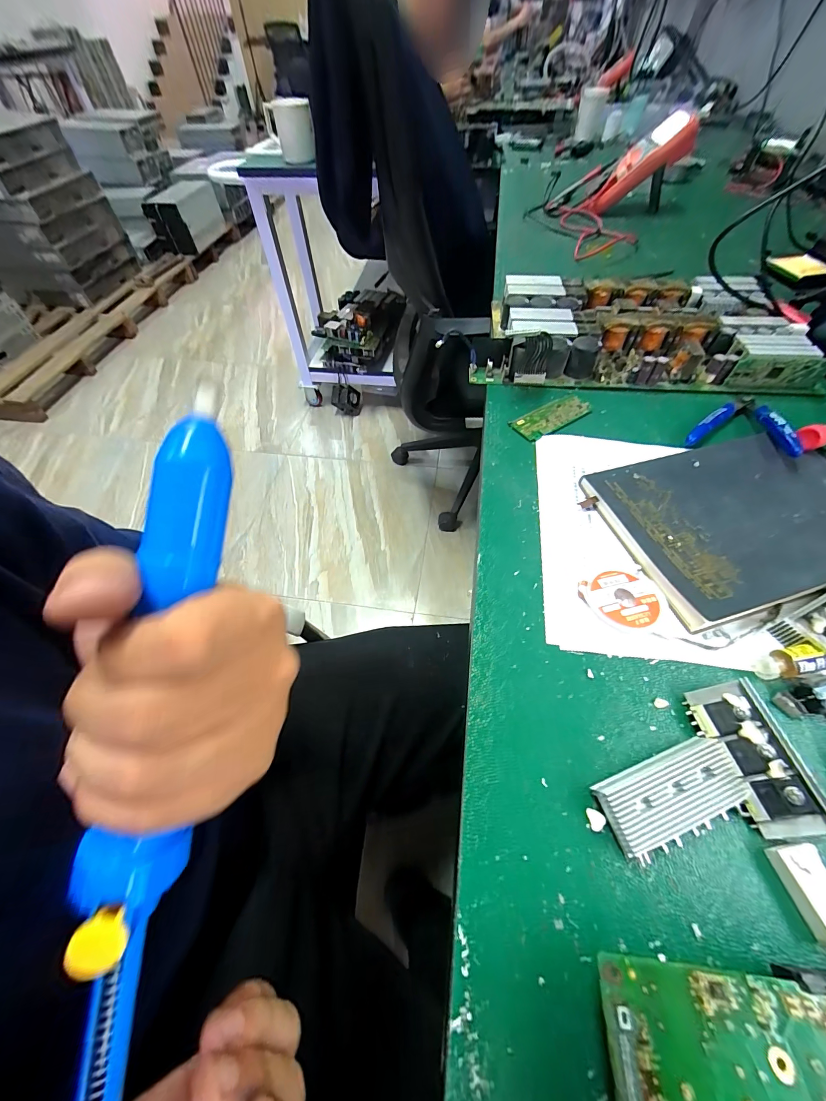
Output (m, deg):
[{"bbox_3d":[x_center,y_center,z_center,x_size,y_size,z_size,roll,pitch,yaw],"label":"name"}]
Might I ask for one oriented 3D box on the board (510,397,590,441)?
[{"bbox_3d":[0.139,-0.135,0.368,0.084,0.005,0.033,-32,61,-18],"label":"board"}]

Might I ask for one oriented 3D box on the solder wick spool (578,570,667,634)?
[{"bbox_3d":[0.145,0.034,0.251,0.052,0.009,0.044,-20,58,-11],"label":"solder wick spool"}]

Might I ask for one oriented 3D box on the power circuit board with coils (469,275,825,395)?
[{"bbox_3d":[0.251,-0.264,0.428,0.355,0.042,0.199,5,57,5],"label":"power circuit board with coils"}]

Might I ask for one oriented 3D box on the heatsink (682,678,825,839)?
[{"bbox_3d":[0.180,0.108,0.194,0.034,0.016,0.069,-32,53,28],"label":"heatsink"}]

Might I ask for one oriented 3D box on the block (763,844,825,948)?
[{"bbox_3d":[0.183,0.157,0.169,0.019,0.012,0.034,-8,56,-4],"label":"block"}]

